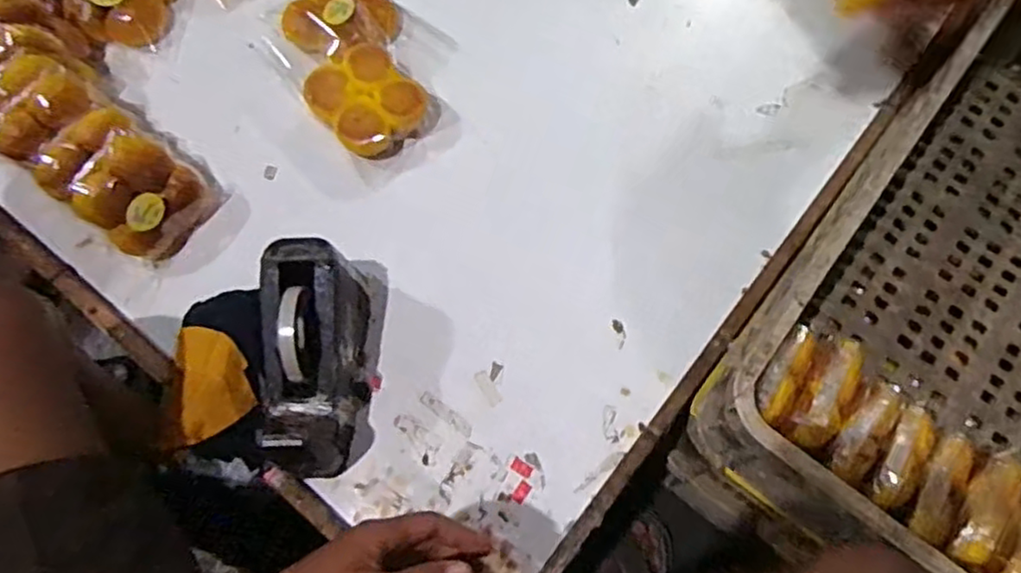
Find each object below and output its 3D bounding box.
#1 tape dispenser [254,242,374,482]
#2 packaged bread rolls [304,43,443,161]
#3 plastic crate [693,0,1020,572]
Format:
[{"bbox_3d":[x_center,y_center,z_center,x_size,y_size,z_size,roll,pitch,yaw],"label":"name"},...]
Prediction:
[{"bbox_3d":[-0.185,0.066,0.641,0.091,0.103,0.203,0,71,1],"label":"tape dispenser"},{"bbox_3d":[-0.152,-0.202,0.757,0.110,0.043,0.121,-39,75,-12],"label":"packaged bread rolls"},{"bbox_3d":[0.505,0.017,0.644,0.411,0.149,0.598,37,75,12],"label":"plastic crate"}]

